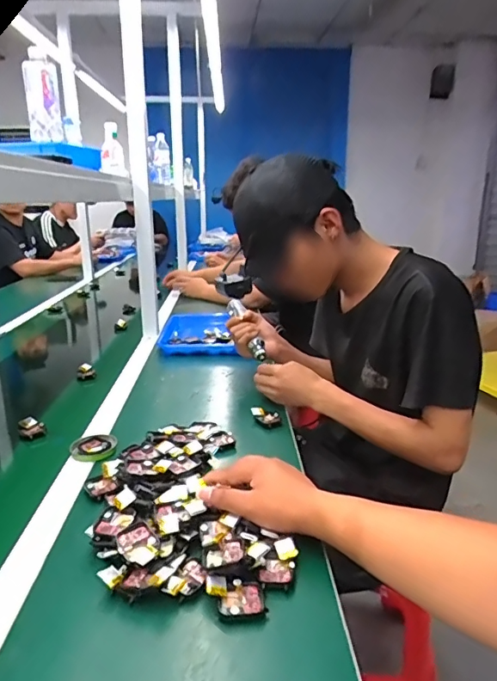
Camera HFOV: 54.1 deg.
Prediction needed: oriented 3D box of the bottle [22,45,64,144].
[{"bbox_3d":[-0.417,-0.497,0.986,0.057,0.166,0.073,-10,19,-29],"label":"bottle"}]

